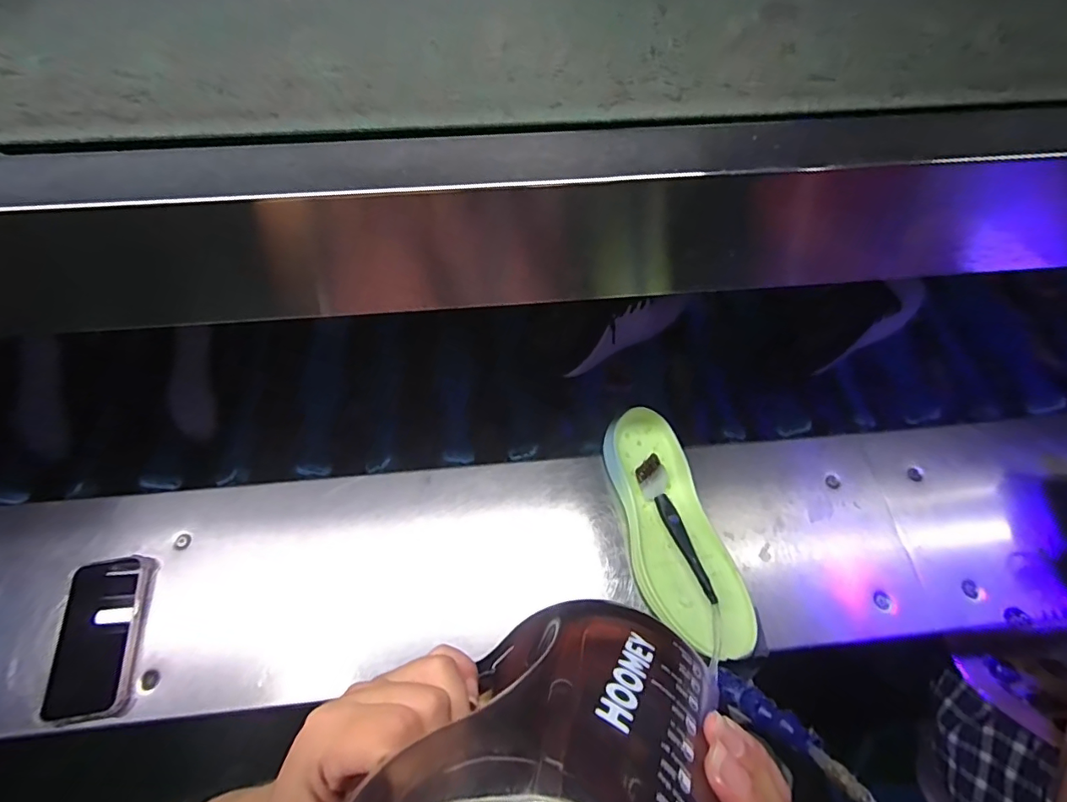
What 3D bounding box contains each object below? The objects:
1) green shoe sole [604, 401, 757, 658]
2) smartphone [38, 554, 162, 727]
[{"bbox_3d":[0.153,0.142,0.576,0.102,0.049,0.278,-16,67,-8],"label":"green shoe sole"},{"bbox_3d":[-0.452,0.244,0.531,0.080,0.013,0.153,-6,66,-4],"label":"smartphone"}]

